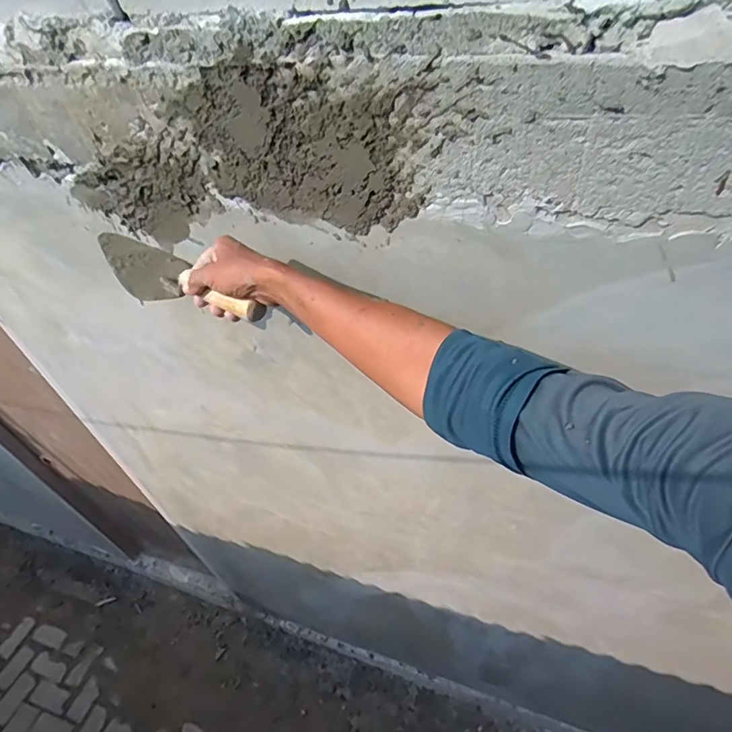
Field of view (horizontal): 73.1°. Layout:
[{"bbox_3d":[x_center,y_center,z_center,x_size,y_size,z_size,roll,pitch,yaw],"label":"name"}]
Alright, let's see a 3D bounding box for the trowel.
[{"bbox_3d":[-0.263,-0.118,0.658,0.339,0.046,0.087,26,55,31],"label":"trowel"}]

